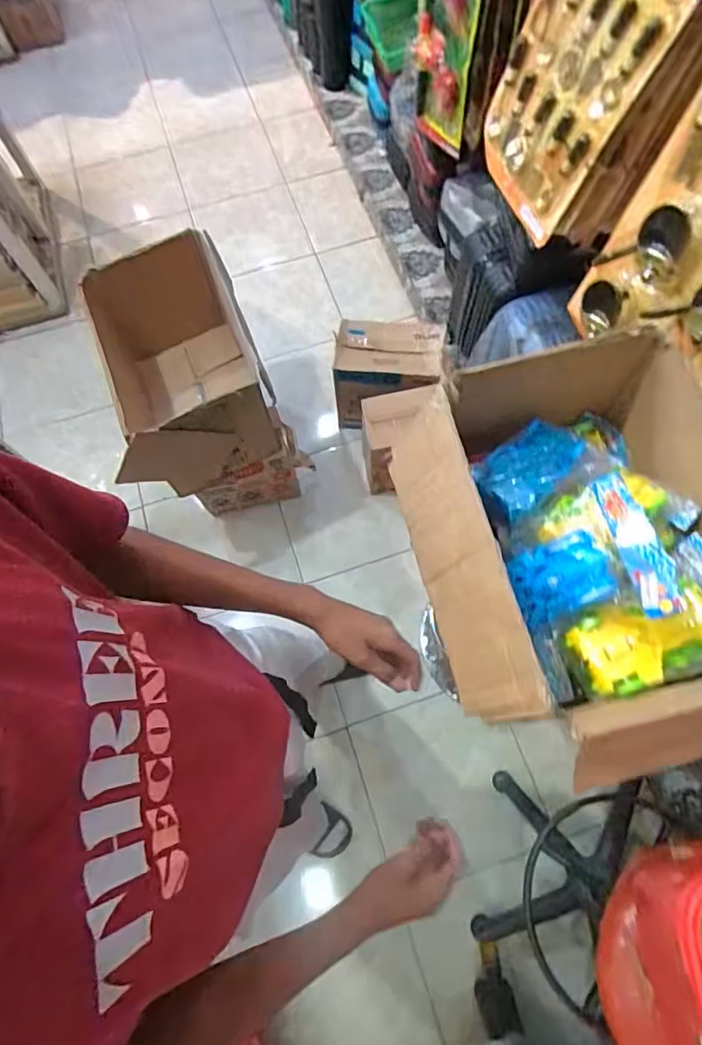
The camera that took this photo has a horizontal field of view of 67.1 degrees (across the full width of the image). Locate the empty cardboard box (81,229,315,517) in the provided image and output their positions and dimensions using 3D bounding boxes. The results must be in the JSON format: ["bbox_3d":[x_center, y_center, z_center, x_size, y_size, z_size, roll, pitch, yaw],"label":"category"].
[{"bbox_3d":[-0.379,-0.320,1.344,0.361,0.501,0.475,-27,70,-8],"label":"empty cardboard box"}]

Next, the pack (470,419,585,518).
[{"bbox_3d":[0.251,-0.082,0.731,0.156,0.036,0.098,-36,72,-10],"label":"pack"}]

